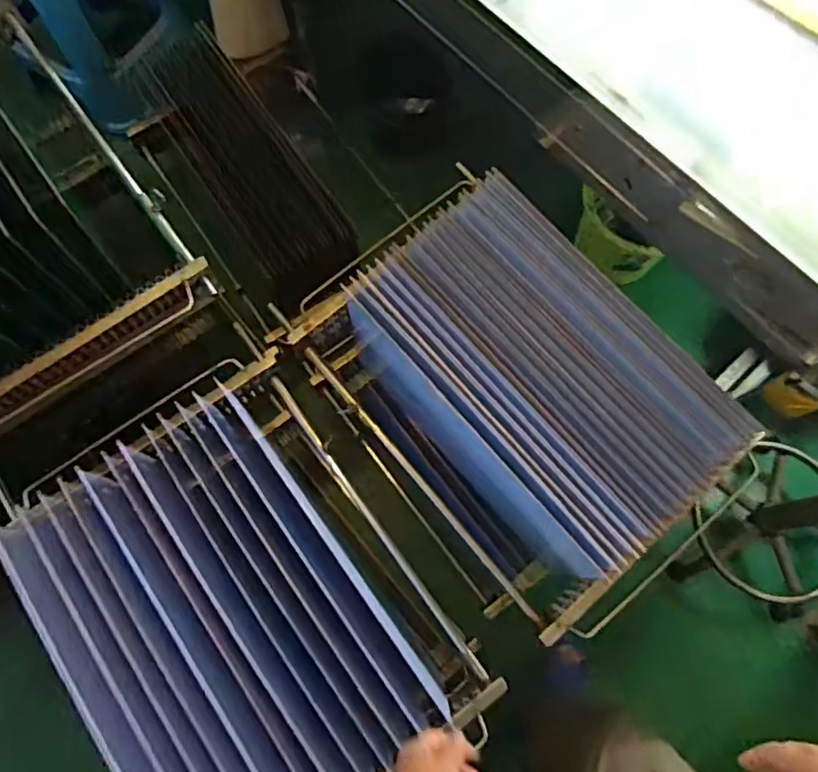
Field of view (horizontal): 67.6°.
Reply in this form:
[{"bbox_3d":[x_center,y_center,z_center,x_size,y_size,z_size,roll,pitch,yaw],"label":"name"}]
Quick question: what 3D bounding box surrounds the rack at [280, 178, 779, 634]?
[{"bbox_3d":[0.142,0.027,0.920,0.348,0.314,0.524,-39,78,-12],"label":"rack"}]

